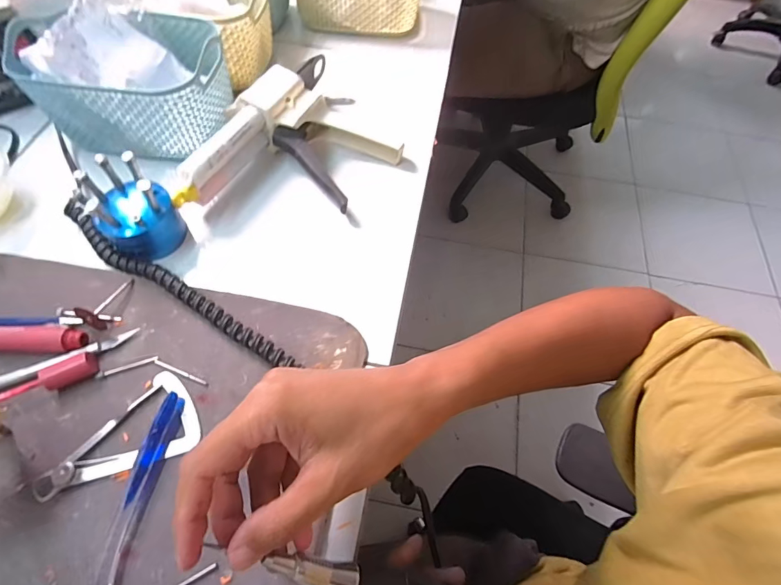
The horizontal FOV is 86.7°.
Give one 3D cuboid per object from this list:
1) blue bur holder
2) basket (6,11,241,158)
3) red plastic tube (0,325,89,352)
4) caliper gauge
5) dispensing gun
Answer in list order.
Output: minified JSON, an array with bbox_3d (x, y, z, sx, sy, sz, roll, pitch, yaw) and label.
[{"bbox_3d":[-0.210,-0.069,0.336,0.058,0.071,0.056,2,59,-3],"label":"blue bur holder"},{"bbox_3d":[-0.245,-0.200,0.399,0.172,0.080,0.116,4,59,-1],"label":"basket"},{"bbox_3d":[-0.268,0.034,0.301,0.086,0.017,0.019,2,59,-2],"label":"red plastic tube"},{"bbox_3d":[-0.184,0.092,0.280,0.097,0.006,0.058,-17,62,-13],"label":"caliper gauge"},{"bbox_3d":[-0.083,-0.129,0.387,0.141,0.059,0.201,26,61,11],"label":"dispensing gun"}]

